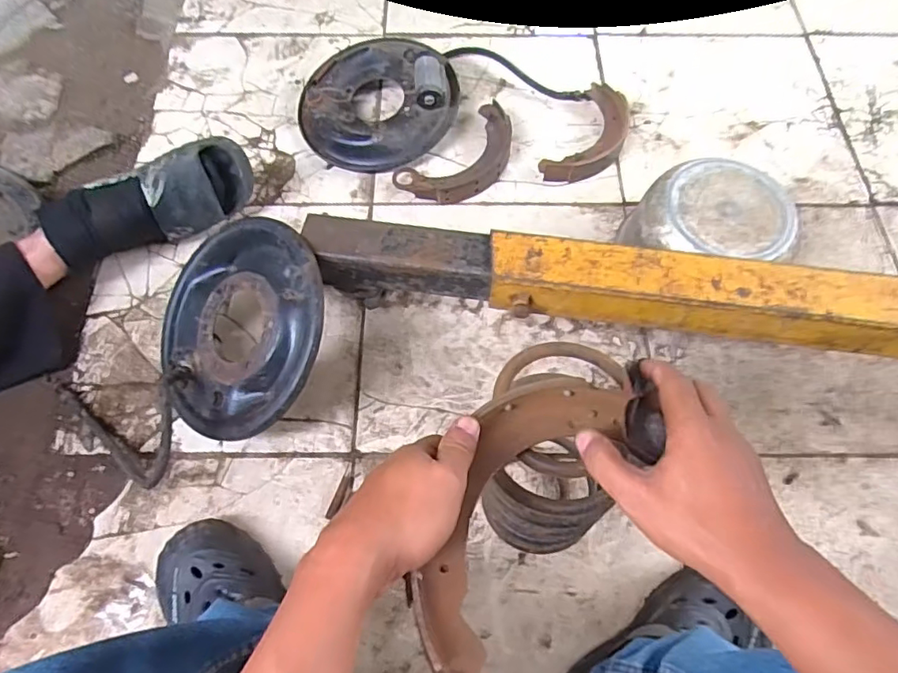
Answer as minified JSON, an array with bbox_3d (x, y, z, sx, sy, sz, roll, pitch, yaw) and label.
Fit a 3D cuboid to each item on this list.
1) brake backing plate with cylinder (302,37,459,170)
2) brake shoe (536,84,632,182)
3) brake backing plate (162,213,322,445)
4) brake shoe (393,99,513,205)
[{"bbox_3d":[-0.129,-0.411,0.931,0.253,0.090,0.273,0,67,0],"label":"brake backing plate with cylinder"},{"bbox_3d":[0.241,-0.337,0.932,0.103,0.036,0.221,28,70,11],"label":"brake shoe"},{"bbox_3d":[-0.263,-0.012,0.700,0.274,0.033,0.263,-5,79,28],"label":"brake backing plate"},{"bbox_3d":[0.029,-0.290,0.911,0.223,0.034,0.118,-42,73,-15],"label":"brake shoe"}]

